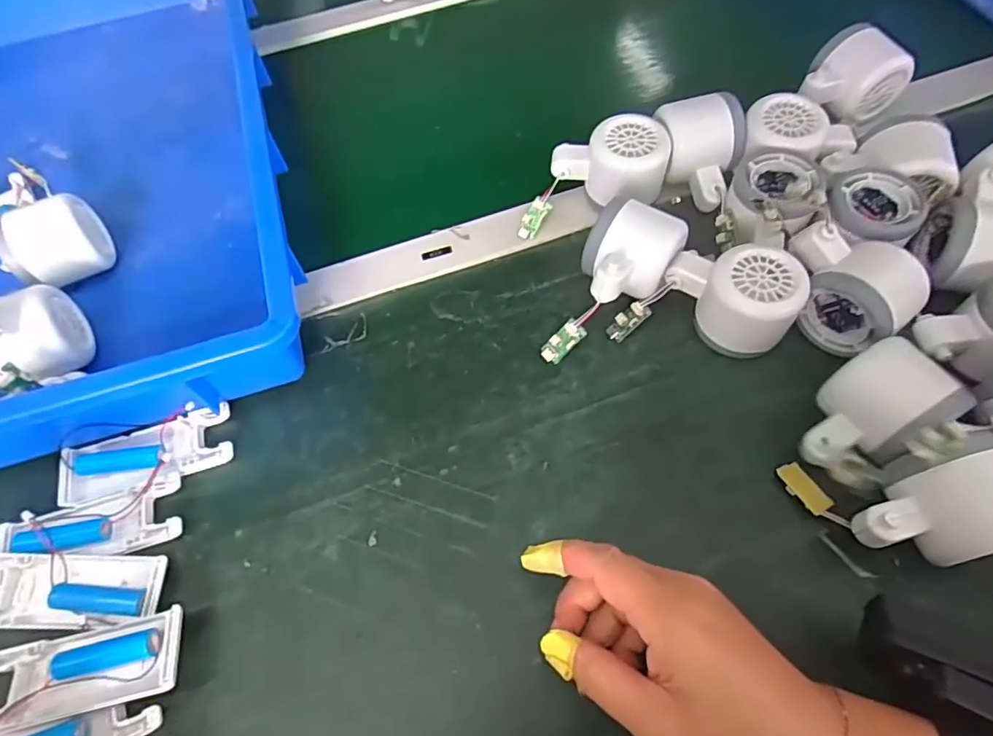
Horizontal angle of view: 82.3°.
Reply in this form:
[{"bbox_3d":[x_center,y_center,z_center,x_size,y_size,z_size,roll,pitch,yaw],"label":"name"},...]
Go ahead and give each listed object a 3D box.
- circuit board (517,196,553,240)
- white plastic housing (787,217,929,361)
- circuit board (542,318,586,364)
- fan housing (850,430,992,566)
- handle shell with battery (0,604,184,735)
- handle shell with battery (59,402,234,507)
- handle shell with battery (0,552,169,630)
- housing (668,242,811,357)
[{"bbox_3d":[0.029,-0.114,0.438,0.015,0.013,0.033,36,107,20],"label":"circuit board"},{"bbox_3d":[0.223,-0.051,0.368,0.061,0.055,0.086,-37,65,-17],"label":"white plastic housing"},{"bbox_3d":[0.045,-0.018,0.384,0.032,0.007,0.014,-46,64,16],"label":"circuit board"},{"bbox_3d":[0.229,0.074,0.298,0.084,0.058,0.055,-14,61,-6],"label":"fan housing"},{"bbox_3d":[-0.214,0.159,0.298,0.101,0.022,0.041,-12,60,-5],"label":"handle shell with battery"},{"bbox_3d":[-0.223,0.055,0.364,0.102,0.013,0.043,-19,61,-8],"label":"handle shell with battery"},{"bbox_3d":[-0.241,0.125,0.321,0.100,0.021,0.040,-2,60,1],"label":"handle shell with battery"},{"bbox_3d":[0.157,-0.050,0.377,0.055,0.059,0.079,-33,64,-15],"label":"housing"}]

